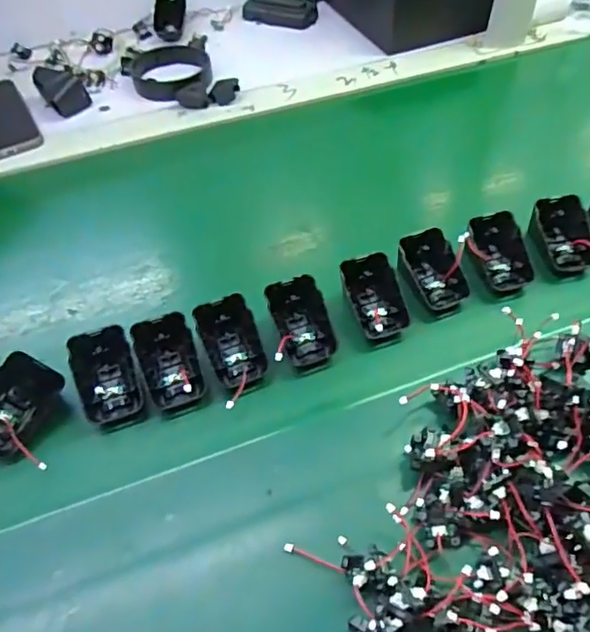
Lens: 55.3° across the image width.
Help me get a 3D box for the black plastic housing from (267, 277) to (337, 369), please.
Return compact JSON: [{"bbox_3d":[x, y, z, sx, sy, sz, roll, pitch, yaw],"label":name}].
[{"bbox_3d":[0.004,0.007,0.451,0.045,0.043,0.063,-20,55,-12],"label":"black plastic housing"}]

